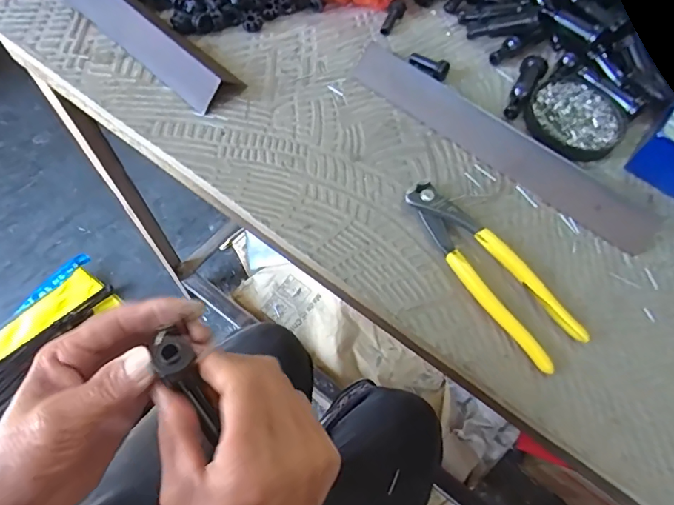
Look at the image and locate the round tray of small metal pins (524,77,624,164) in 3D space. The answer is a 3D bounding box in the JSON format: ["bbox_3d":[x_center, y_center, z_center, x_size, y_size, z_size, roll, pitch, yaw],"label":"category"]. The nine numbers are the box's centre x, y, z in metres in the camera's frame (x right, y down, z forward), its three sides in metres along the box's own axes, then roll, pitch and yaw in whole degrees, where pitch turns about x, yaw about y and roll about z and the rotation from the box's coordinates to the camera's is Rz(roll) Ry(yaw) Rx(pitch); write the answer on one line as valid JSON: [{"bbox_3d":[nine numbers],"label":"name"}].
[{"bbox_3d":[0.216,-0.121,0.422,0.081,0.010,0.082,1,64,-3],"label":"round tray of small metal pins"}]

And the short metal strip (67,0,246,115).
[{"bbox_3d":[-0.182,-0.212,0.428,0.236,0.035,0.052,41,69,15],"label":"short metal strip"}]

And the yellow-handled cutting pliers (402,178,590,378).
[{"bbox_3d":[0.113,0.010,0.351,0.046,0.015,0.161,-34,71,-17],"label":"yellow-handled cutting pliers"}]

